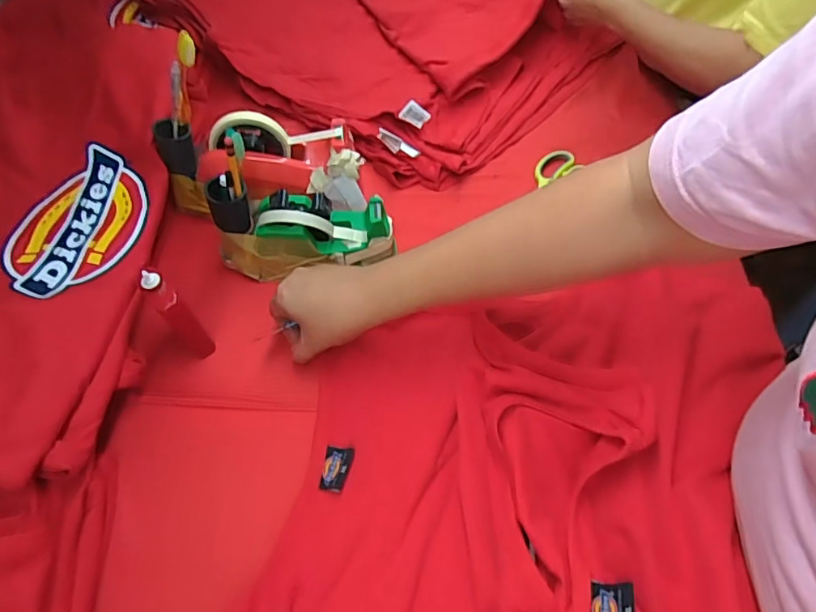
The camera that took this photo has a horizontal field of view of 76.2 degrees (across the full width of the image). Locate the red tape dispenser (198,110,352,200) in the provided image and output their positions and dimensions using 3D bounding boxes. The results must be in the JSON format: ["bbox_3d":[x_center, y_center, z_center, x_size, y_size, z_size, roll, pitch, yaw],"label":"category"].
[{"bbox_3d":[-0.151,-0.169,0.612,0.180,0.104,0.068,-19,57,-5],"label":"red tape dispenser"}]

